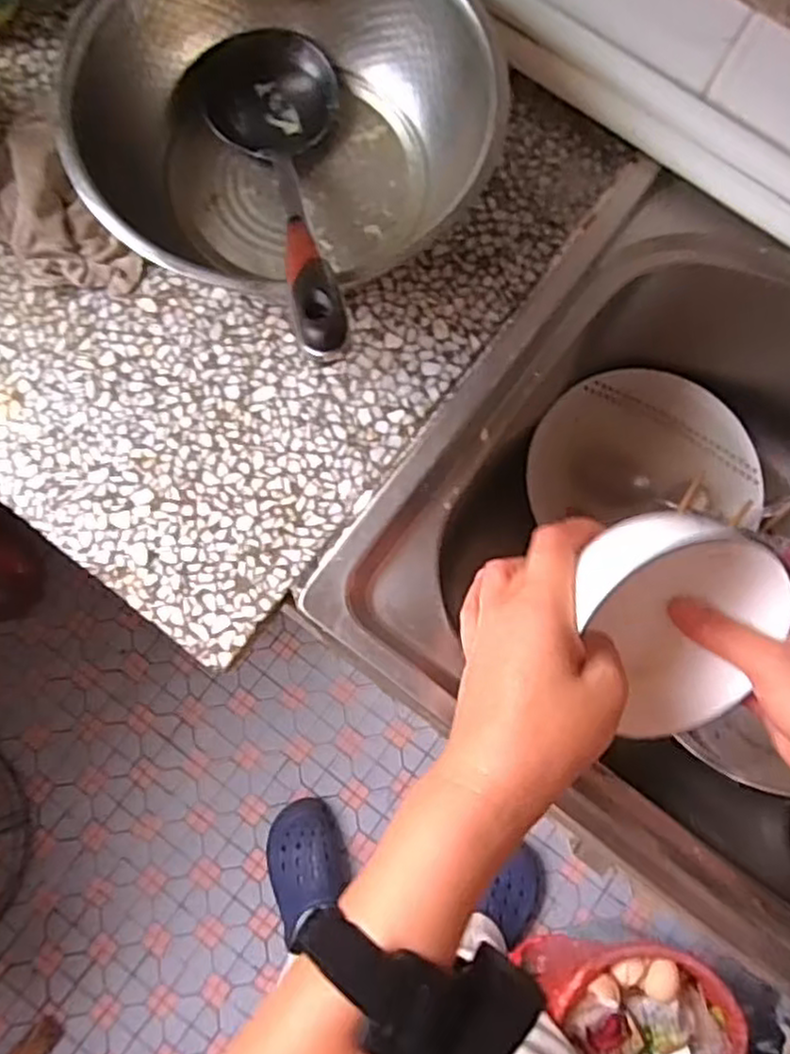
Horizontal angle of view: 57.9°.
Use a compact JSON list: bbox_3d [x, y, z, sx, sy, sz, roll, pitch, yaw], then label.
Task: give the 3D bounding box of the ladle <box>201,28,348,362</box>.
[{"bbox_3d":[-0.064,-0.196,0.409,0.082,0.046,0.283,-9,56,-3],"label":"ladle"}]

